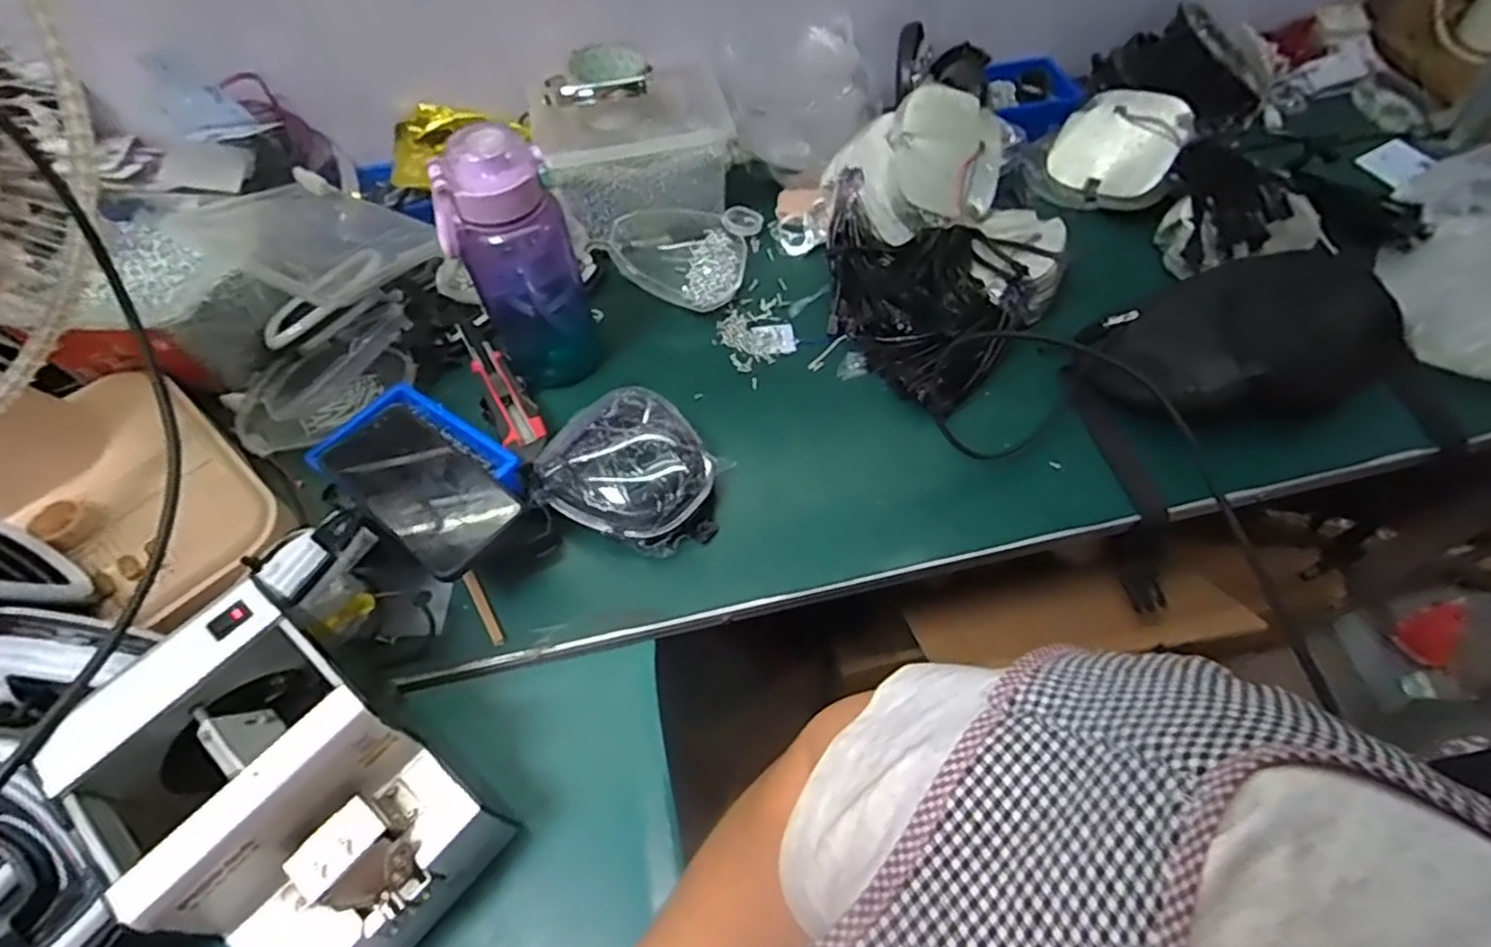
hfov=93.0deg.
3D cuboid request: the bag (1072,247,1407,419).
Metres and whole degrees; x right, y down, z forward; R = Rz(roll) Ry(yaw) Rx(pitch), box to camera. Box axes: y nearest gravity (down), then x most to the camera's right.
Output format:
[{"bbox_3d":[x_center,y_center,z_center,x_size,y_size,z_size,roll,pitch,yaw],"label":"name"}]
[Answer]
[{"bbox_3d":[0.436,-0.119,0.600,0.253,0.081,0.148,-22,59,-12],"label":"bag"}]

